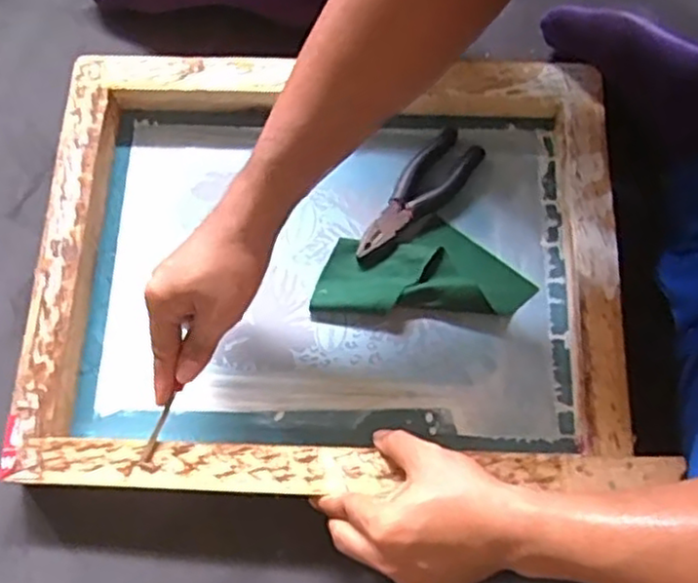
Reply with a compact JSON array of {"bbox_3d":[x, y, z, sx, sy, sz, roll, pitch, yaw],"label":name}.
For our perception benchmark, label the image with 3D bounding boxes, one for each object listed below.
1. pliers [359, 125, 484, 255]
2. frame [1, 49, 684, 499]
[{"bbox_3d":[0.059,-0.087,0.627,0.049,0.012,0.144,44,79,9],"label":"pliers"},{"bbox_3d":[-0.022,-0.023,0.582,0.467,0.063,0.362,2,75,-1],"label":"frame"}]

